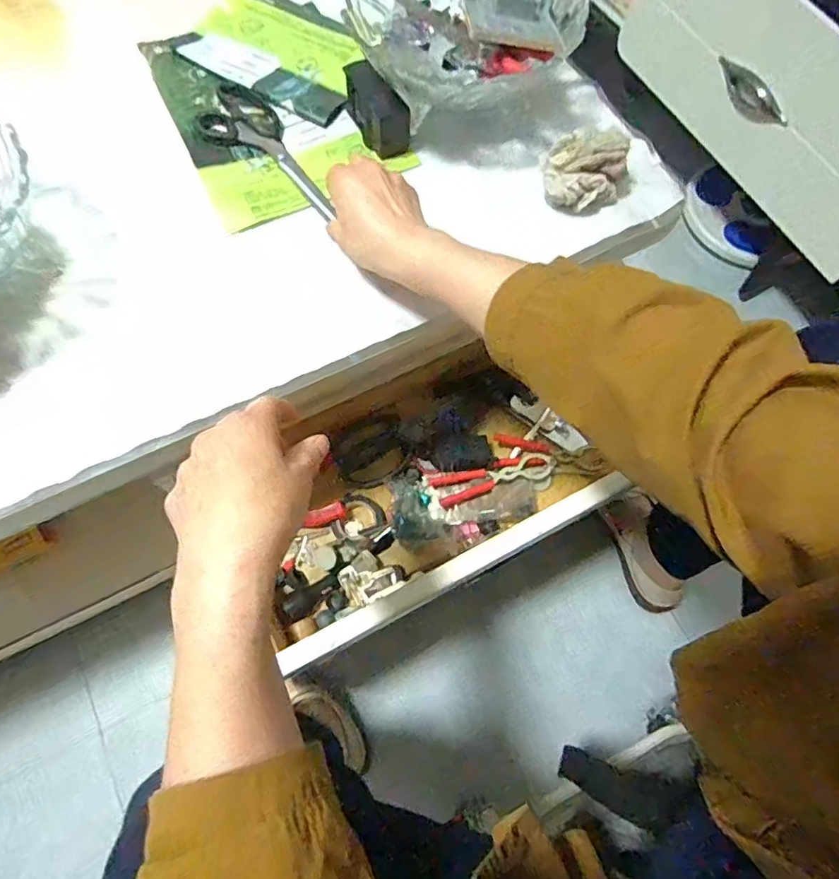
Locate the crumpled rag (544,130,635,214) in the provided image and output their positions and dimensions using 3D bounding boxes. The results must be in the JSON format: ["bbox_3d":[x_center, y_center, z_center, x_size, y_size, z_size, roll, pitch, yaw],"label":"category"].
[{"bbox_3d":[0.161,-0.255,0.501,0.085,0.046,0.067,20,70,7],"label":"crumpled rag"}]

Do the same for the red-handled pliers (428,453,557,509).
[{"bbox_3d":[0.098,0.048,0.682,0.159,0.019,0.039,-16,70,-6],"label":"red-handled pliers"}]

